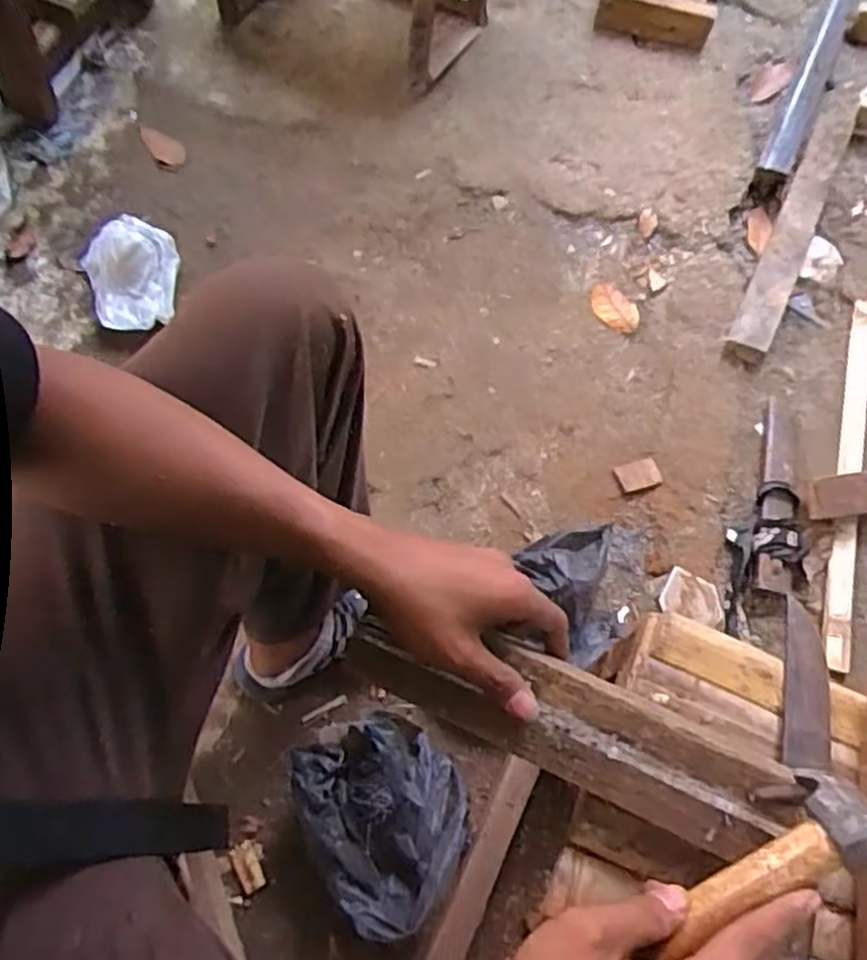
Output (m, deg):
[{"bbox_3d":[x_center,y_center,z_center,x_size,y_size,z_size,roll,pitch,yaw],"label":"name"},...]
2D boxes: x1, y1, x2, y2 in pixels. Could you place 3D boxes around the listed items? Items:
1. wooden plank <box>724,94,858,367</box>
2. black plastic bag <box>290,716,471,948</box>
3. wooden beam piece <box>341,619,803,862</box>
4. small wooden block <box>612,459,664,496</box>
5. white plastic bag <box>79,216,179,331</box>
[{"bbox_3d":[0.617,-0.457,1.206,0.065,0.053,0.678,27,68,9],"label":"wooden plank"},{"bbox_3d":[-0.045,0.363,0.779,0.162,0.122,0.196,-22,69,-11],"label":"black plastic bag"},{"bbox_3d":[0.074,0.147,0.435,0.264,0.030,0.062,19,66,11],"label":"wooden beam piece"},{"bbox_3d":[0.285,-0.003,1.004,0.058,0.015,0.041,-16,68,-9],"label":"small wooden block"},{"bbox_3d":[-0.448,-0.325,1.056,0.133,0.084,0.154,-17,68,-9],"label":"white plastic bag"}]

